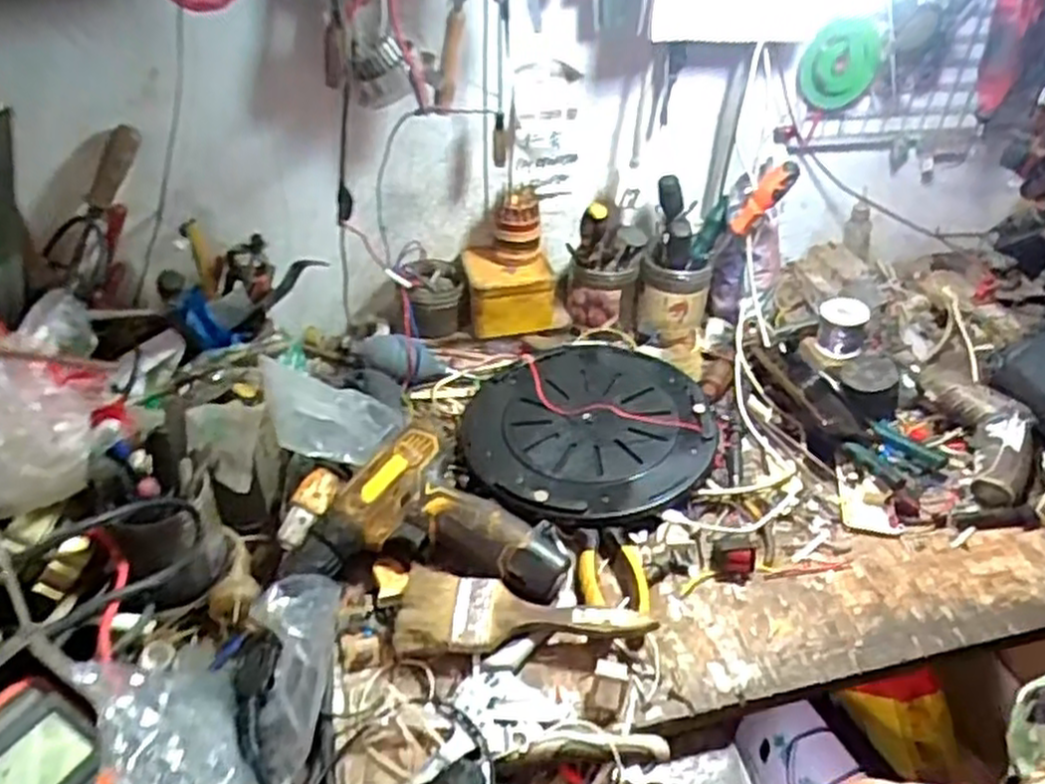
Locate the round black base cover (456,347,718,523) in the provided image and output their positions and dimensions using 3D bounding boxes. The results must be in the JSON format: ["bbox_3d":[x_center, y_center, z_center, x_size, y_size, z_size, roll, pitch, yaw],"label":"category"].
[{"bbox_3d":[0.062,0.033,0.783,0.246,0.040,0.269,15,39,14],"label":"round black base cover"}]

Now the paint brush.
[{"bbox_3d":[0.001,0.169,0.602,0.190,0.019,0.070,4,37,1],"label":"paint brush"}]

